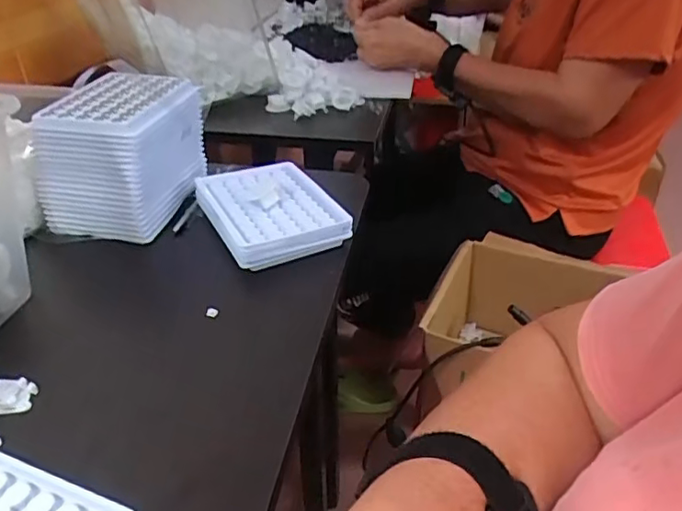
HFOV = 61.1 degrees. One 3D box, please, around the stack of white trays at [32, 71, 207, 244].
[{"bbox_3d":[-0.188,-0.093,0.515,0.107,0.101,0.125,7,35,12],"label":"stack of white trays"}]

